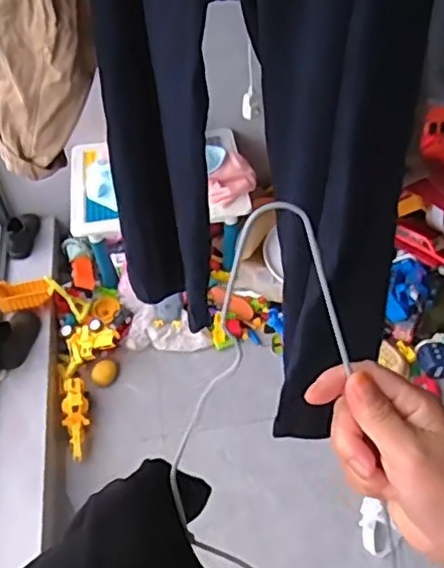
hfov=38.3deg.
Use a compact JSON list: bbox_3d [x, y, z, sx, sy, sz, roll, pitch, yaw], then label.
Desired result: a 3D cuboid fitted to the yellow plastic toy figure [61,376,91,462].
[{"bbox_3d":[-0.373,0.342,1.634,0.065,0.063,0.219,-9,47,-5],"label":"yellow plastic toy figure"}]

